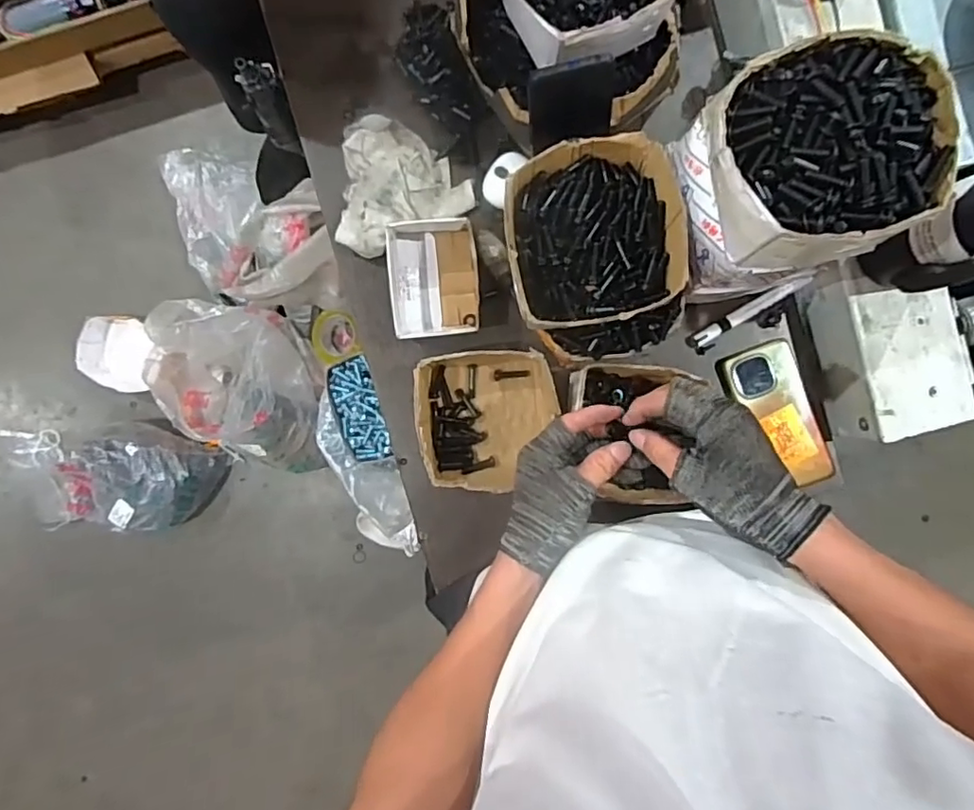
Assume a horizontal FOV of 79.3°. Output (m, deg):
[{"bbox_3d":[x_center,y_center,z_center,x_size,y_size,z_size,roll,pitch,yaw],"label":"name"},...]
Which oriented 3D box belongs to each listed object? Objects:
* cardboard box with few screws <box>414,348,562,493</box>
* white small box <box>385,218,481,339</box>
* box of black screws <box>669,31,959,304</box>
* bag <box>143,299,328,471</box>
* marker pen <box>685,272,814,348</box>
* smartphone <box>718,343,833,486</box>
[{"bbox_3d":[-0.001,0.013,0.641,0.159,0.081,0.150,-9,92,1],"label":"cardboard box with few screws"},{"bbox_3d":[-0.056,-0.137,0.636,0.093,0.058,0.126,-4,92,1],"label":"white small box"},{"bbox_3d":[0.249,-0.186,0.461,0.156,0.114,0.138,-4,92,1],"label":"box of black screws"},{"bbox_3d":[-0.489,-0.028,1.170,0.259,0.228,0.342,-5,92,1],"label":"bag"},{"bbox_3d":[0.291,-0.105,0.651,0.150,0.015,0.016,-30,92,2],"label":"marker pen"},{"bbox_3d":[0.325,0.012,0.659,0.080,0.017,0.161,-20,92,2],"label":"smartphone"}]

